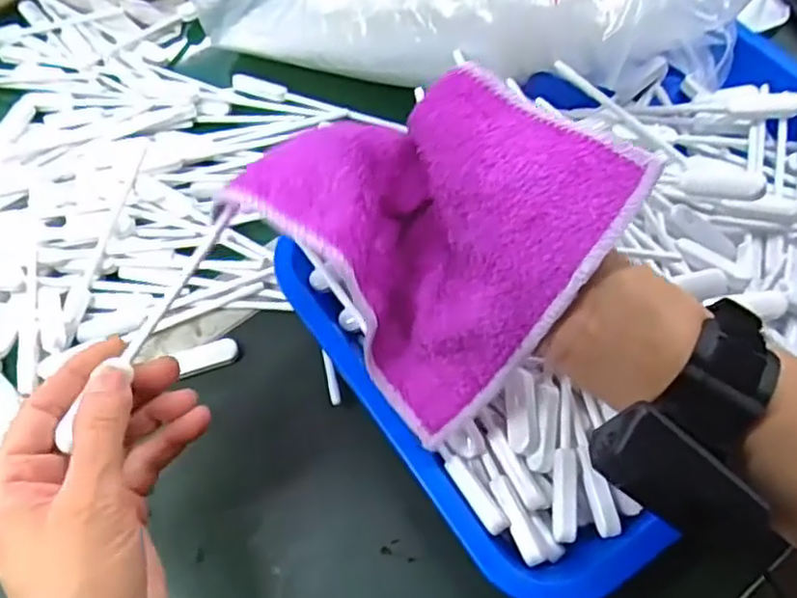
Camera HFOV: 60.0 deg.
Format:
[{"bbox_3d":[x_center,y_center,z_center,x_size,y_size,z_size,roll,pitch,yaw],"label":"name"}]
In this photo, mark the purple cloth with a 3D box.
[{"bbox_3d":[0.017,-0.030,0.330,0.123,0.101,0.139,-39,67,-16],"label":"purple cloth"}]

